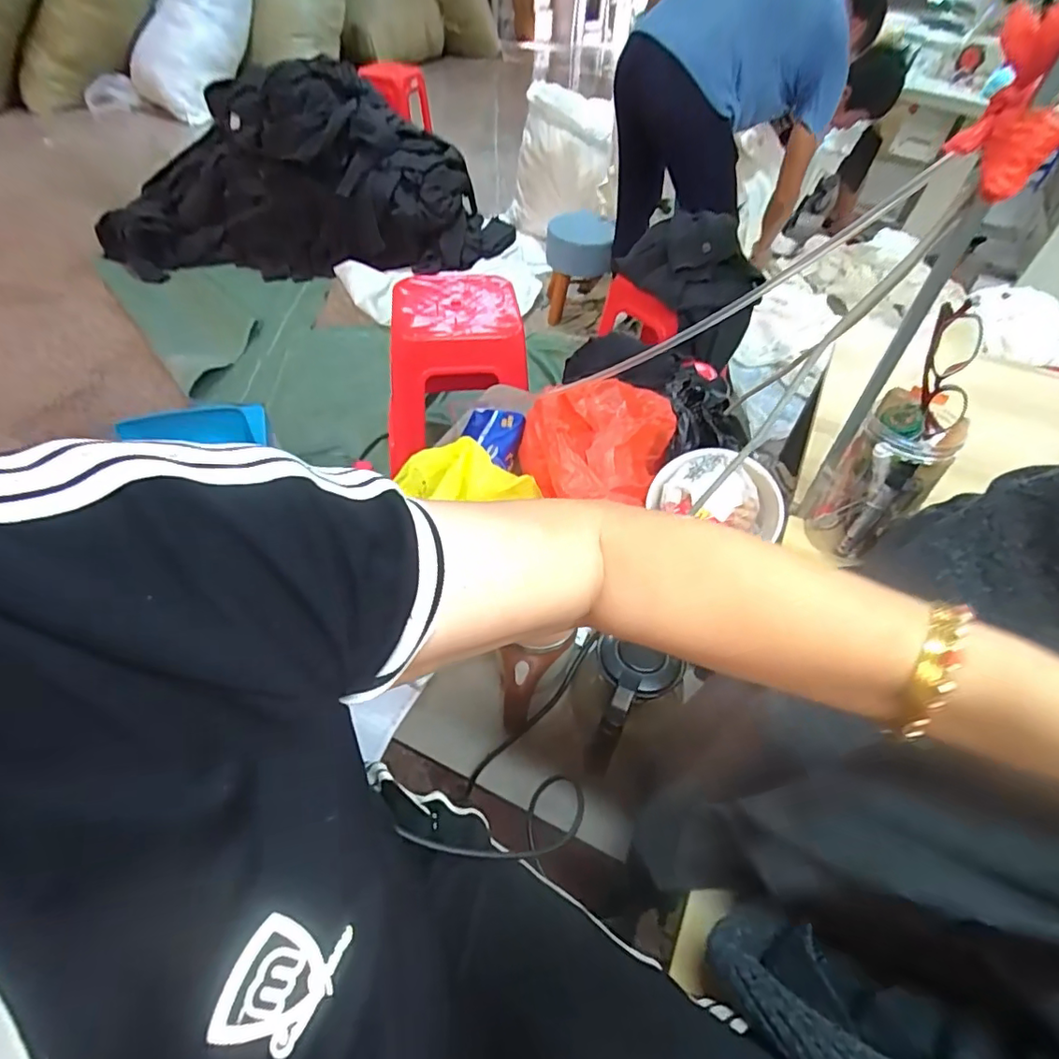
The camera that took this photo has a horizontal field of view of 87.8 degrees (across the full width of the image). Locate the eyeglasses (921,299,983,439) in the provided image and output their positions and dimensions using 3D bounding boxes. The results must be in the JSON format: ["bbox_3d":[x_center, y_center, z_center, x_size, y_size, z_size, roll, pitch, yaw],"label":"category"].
[{"bbox_3d":[0.354,-0.129,0.466,0.034,0.123,0.023,11,46,34],"label":"eyeglasses"}]

